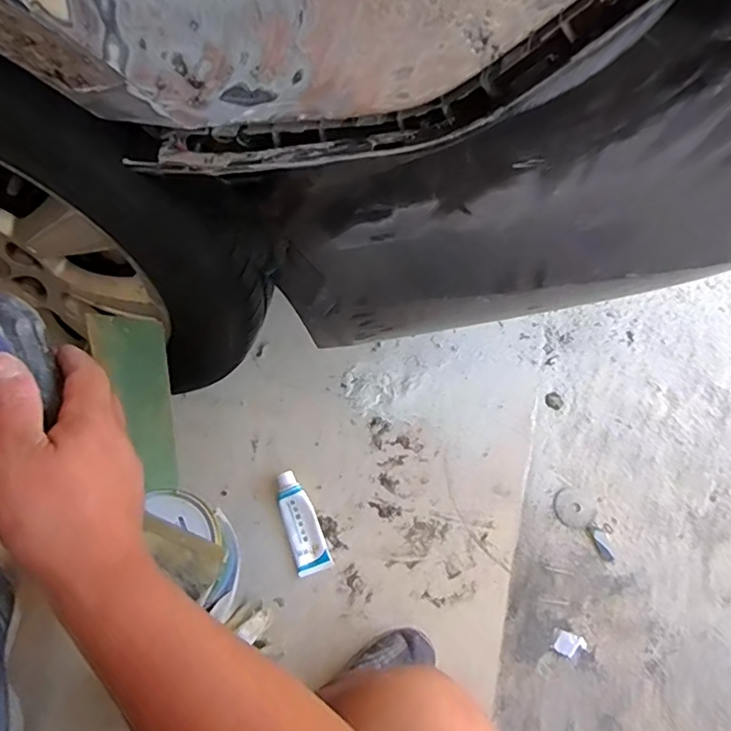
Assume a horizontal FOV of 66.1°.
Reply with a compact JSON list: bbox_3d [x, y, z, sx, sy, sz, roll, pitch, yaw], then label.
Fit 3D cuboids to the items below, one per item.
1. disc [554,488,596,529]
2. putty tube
[{"bbox_3d":[0.343,0.234,0.923,0.064,0.004,0.062,1,62,-2],"label":"disc"},{"bbox_3d":[-0.101,0.241,0.864,0.053,0.029,0.151,-19,65,-13],"label":"putty tube"}]

